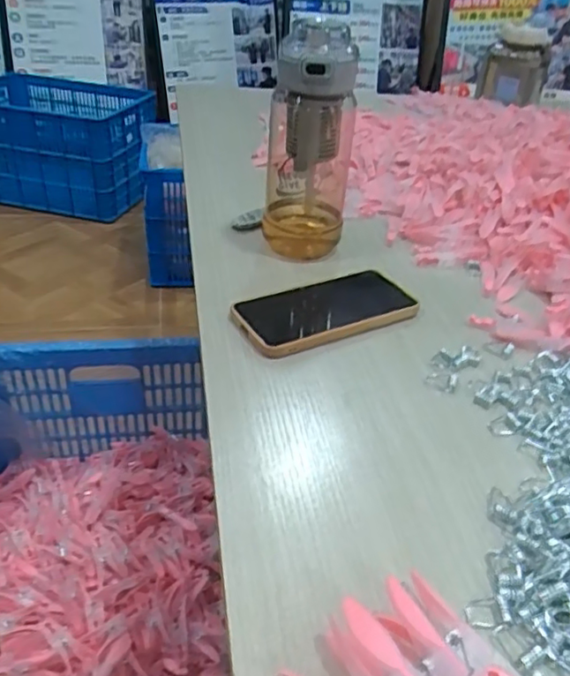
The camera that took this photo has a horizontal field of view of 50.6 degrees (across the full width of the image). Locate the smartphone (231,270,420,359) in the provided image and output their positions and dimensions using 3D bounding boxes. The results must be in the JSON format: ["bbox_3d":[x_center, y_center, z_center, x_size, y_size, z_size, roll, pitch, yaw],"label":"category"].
[{"bbox_3d":[0.035,-0.024,0.527,0.156,0.011,0.078,-15,40,-26],"label":"smartphone"}]

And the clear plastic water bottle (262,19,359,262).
[{"bbox_3d":[0.023,-0.179,0.572,0.079,0.199,0.073,6,37,4],"label":"clear plastic water bottle"}]

